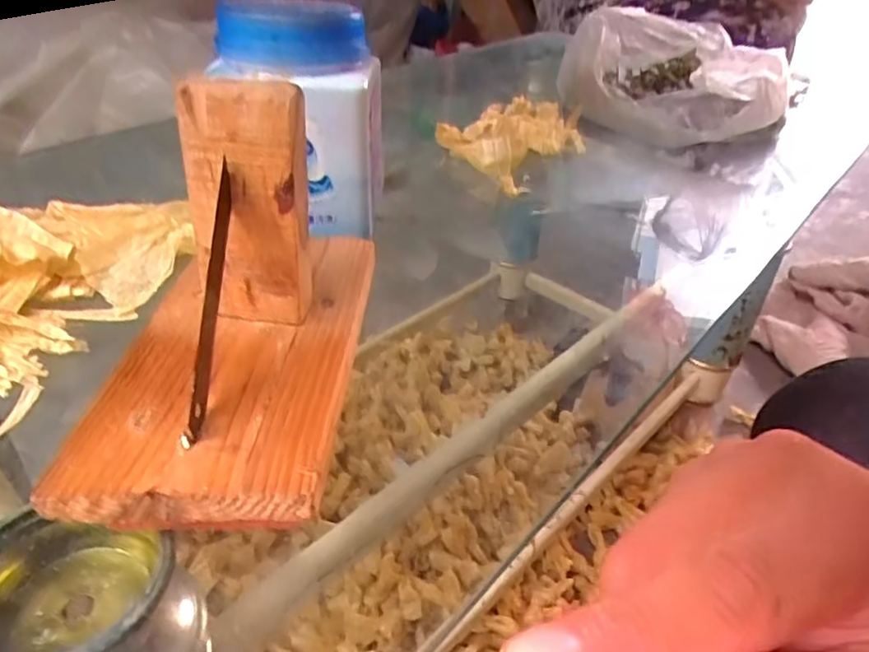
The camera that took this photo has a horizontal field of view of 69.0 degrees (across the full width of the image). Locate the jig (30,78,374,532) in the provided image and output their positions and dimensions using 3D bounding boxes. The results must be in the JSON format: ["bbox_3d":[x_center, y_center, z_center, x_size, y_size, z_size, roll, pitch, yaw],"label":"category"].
[{"bbox_3d":[-0.076,-0.022,0.230,0.087,0.101,0.146,4,36,0],"label":"jig"}]

